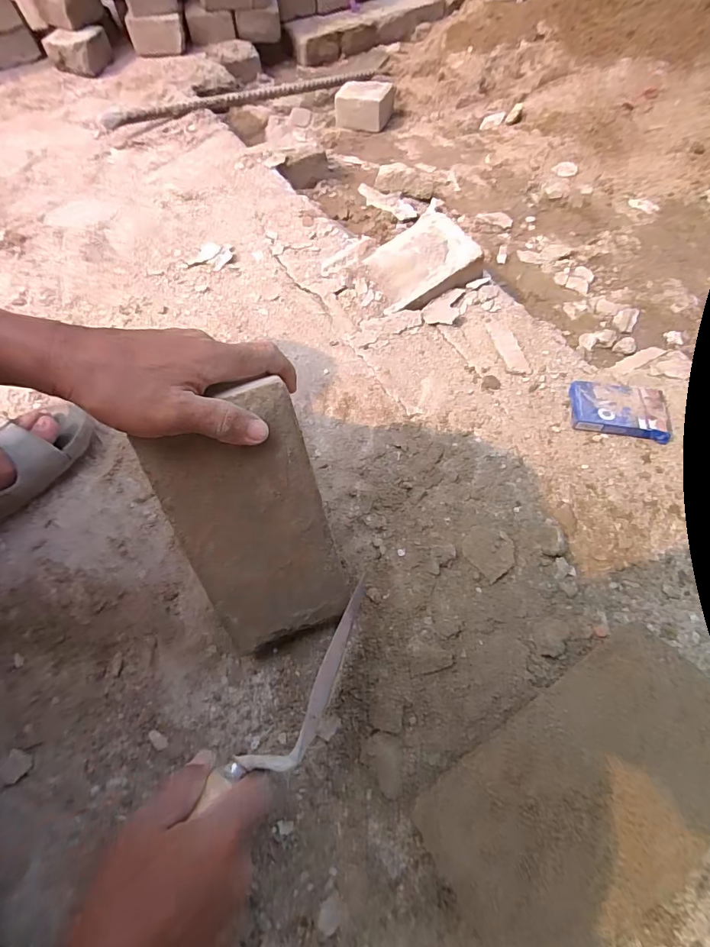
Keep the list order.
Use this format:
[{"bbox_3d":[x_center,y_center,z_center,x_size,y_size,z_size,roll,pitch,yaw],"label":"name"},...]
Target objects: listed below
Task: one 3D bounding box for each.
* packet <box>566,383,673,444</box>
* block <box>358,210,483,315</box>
[{"bbox_3d":[0.287,-0.070,0.483,0.097,0.018,0.063,12,64,10],"label":"packet"},{"bbox_3d":[0.079,-0.286,0.597,0.139,0.040,0.106,-29,65,-11],"label":"block"}]

